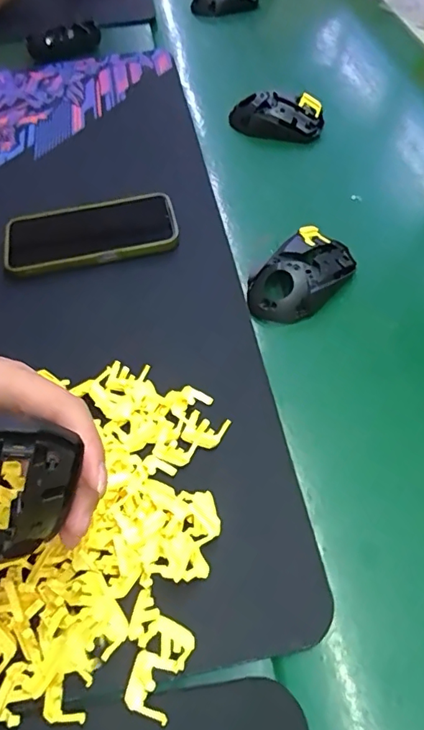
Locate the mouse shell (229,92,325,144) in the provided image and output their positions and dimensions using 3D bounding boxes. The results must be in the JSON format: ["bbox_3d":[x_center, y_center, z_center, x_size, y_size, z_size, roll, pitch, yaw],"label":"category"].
[{"bbox_3d":[0.079,-0.303,0.608,0.110,0.041,0.044,1,56,3],"label":"mouse shell"}]

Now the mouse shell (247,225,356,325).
[{"bbox_3d":[0.081,-0.085,0.448,0.062,0.030,0.108,34,61,23],"label":"mouse shell"}]

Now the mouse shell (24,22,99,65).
[{"bbox_3d":[-0.218,-0.479,0.741,0.104,0.030,0.057,-38,63,-21],"label":"mouse shell"}]

